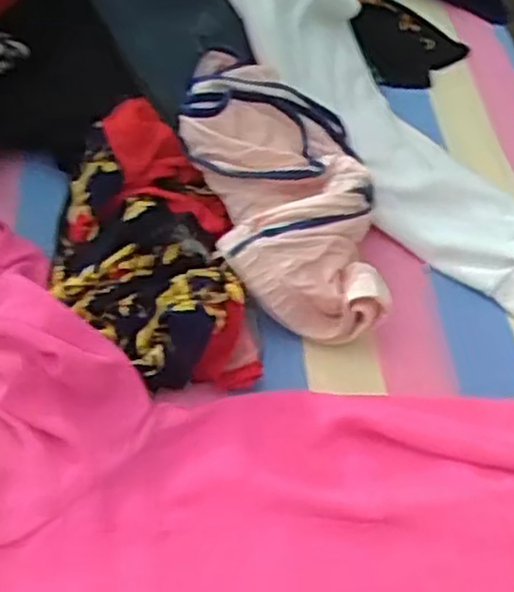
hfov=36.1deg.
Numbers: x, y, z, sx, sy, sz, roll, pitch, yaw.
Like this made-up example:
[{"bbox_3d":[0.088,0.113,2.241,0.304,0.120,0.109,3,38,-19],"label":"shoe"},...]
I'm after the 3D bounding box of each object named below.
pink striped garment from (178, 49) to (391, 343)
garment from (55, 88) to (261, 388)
[{"bbox_3d":[0.020,-0.084,0.618,0.144,0.082,0.248,-3,51,-8],"label":"pink striped garment"},{"bbox_3d":[-0.084,-0.040,0.589,0.134,0.055,0.230,-6,51,-11],"label":"garment"}]

